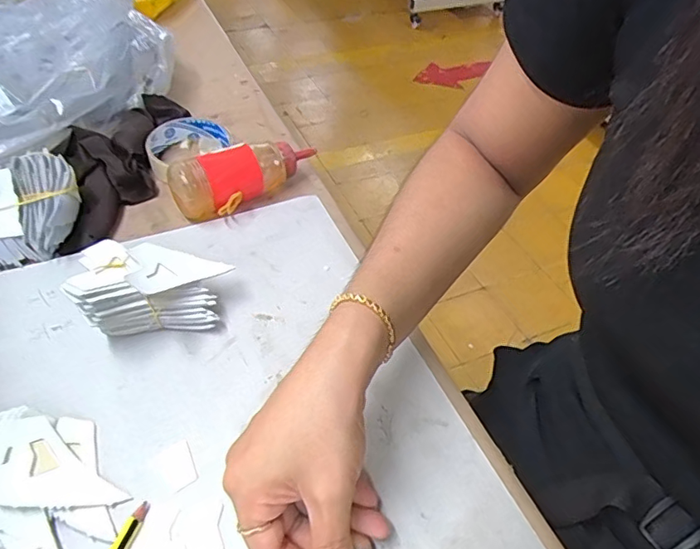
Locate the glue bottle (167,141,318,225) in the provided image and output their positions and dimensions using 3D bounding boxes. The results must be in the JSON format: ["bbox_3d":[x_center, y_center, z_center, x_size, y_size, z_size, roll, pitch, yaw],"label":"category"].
[{"bbox_3d":[-0.094,-0.093,0.495,0.140,0.046,0.048,-26,54,-26],"label":"glue bottle"}]

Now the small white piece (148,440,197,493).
[{"bbox_3d":[-0.104,0.115,0.321,0.022,0.004,0.028,-30,56,-28],"label":"small white piece"}]

